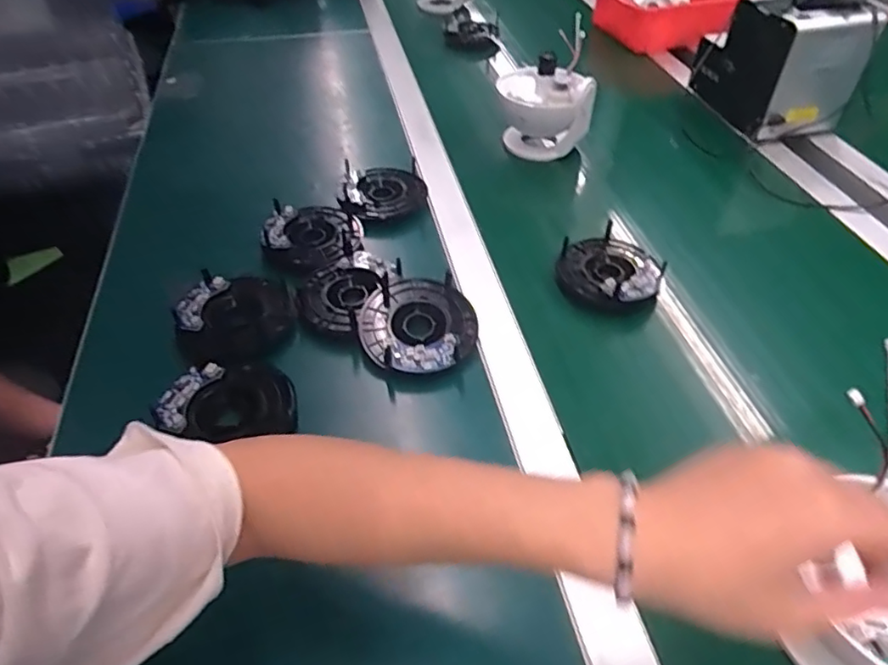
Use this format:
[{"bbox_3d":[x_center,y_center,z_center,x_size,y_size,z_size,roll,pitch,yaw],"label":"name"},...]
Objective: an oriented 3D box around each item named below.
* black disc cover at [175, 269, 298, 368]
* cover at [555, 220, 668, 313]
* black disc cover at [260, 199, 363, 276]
[{"bbox_3d":[-0.182,-0.017,0.516,0.098,0.021,0.105,-25,51,-22],"label":"black disc cover"},{"bbox_3d":[0.162,-0.064,0.577,0.093,0.027,0.104,5,46,5],"label":"cover"},{"bbox_3d":[-0.134,-0.102,0.604,0.093,0.026,0.105,2,46,2],"label":"black disc cover"}]

